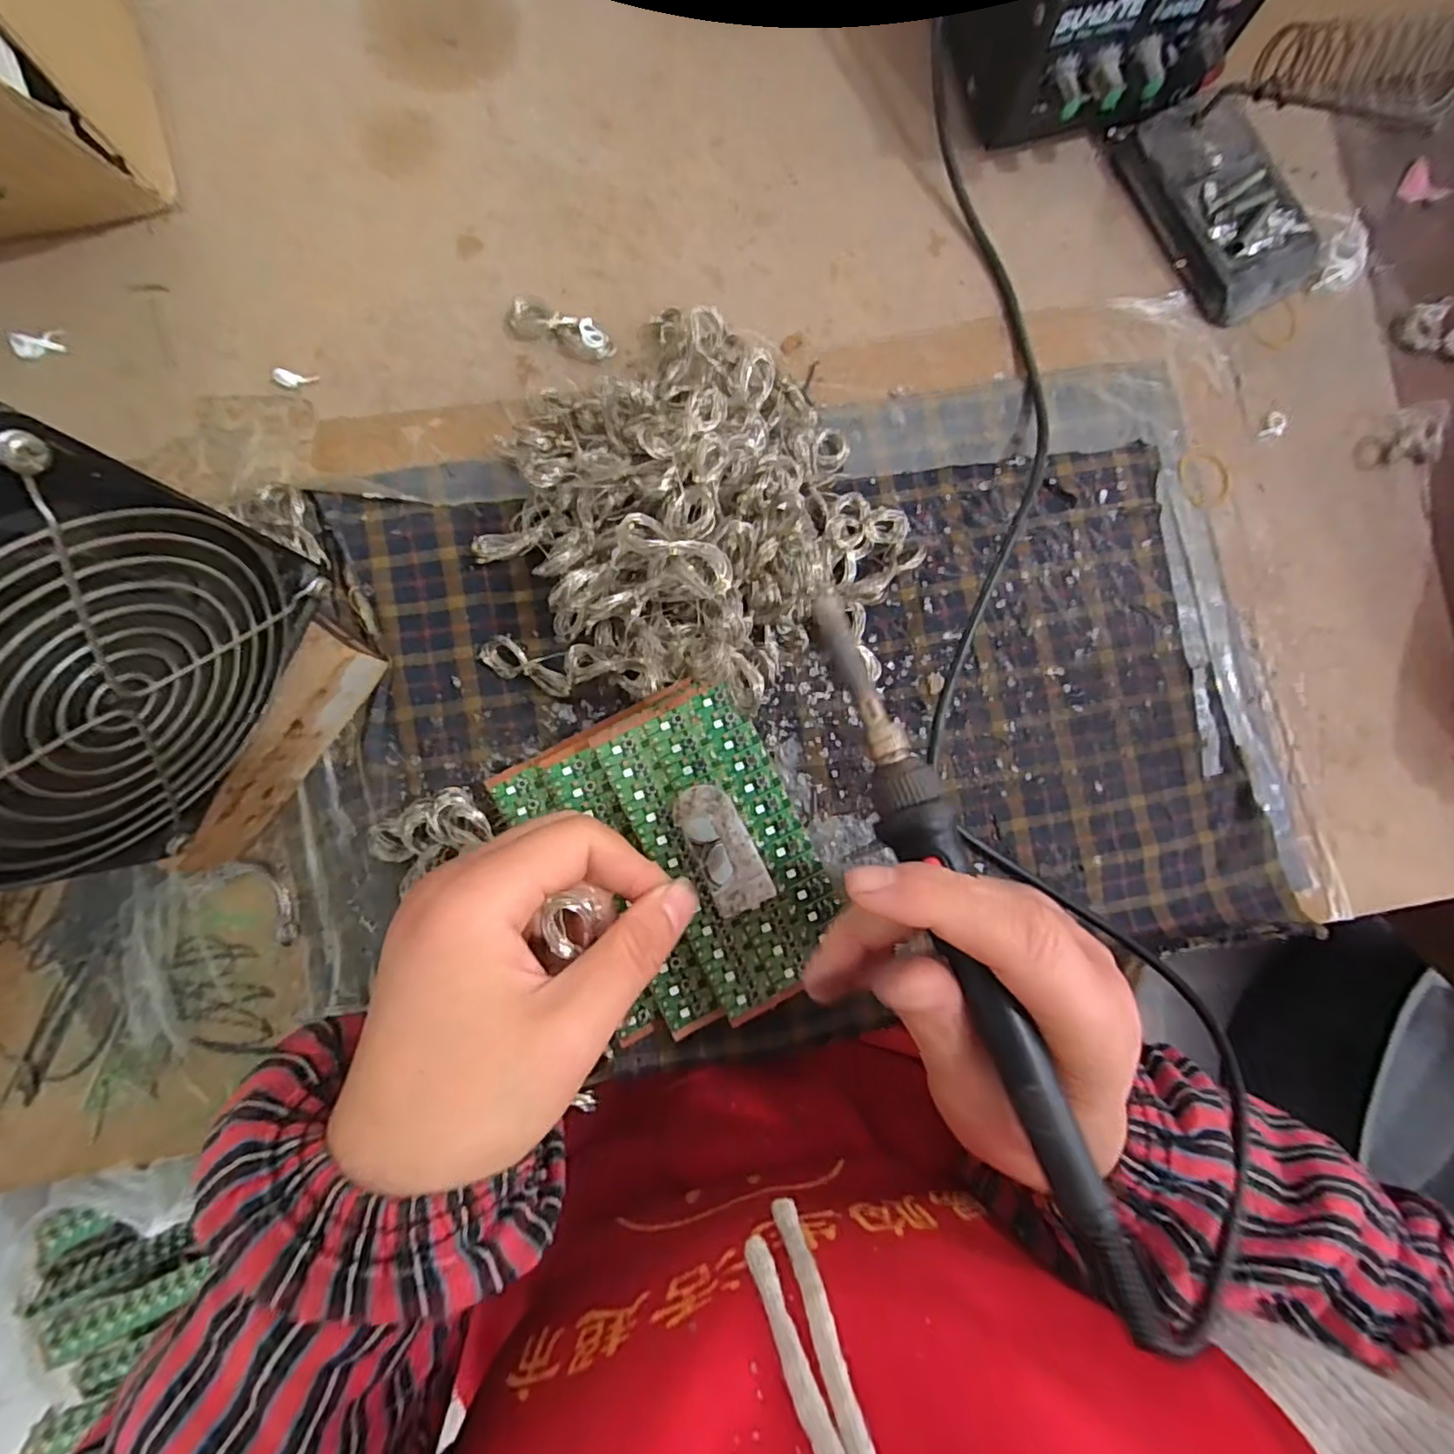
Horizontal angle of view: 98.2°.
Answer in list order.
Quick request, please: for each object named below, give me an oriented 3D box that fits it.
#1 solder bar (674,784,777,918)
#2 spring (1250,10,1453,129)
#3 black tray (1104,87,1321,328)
[{"bbox_3d":[-0.002,0.047,0.245,0.023,0.005,0.051,-28,88,5],"label":"solder bar"},{"bbox_3d":[0.265,-0.276,0.262,0.024,0.025,0.082,-36,58,-6],"label":"spring"},{"bbox_3d":[0.249,-0.264,0.320,0.061,0.020,0.109,-29,88,-6],"label":"black tray"}]

